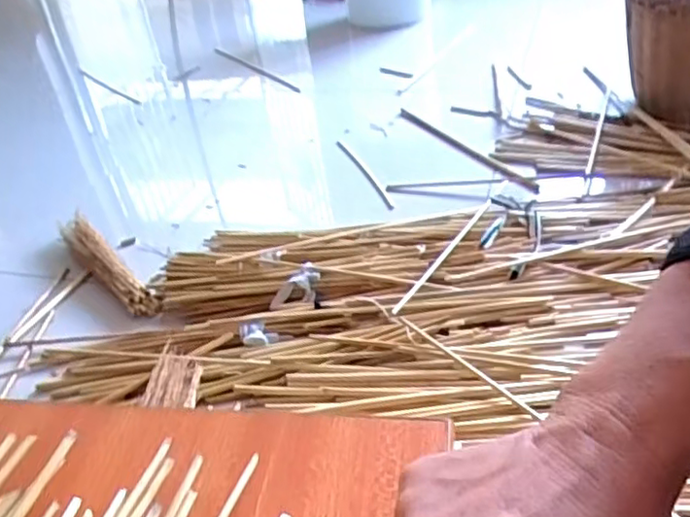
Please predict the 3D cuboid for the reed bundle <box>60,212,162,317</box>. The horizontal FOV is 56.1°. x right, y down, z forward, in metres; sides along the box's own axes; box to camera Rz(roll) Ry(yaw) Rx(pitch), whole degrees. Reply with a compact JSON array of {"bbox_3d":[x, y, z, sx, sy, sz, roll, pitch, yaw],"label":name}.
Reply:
[{"bbox_3d":[-0.368,0.007,0.999,0.054,0.050,0.292,-32,43,-27],"label":"reed bundle"}]

